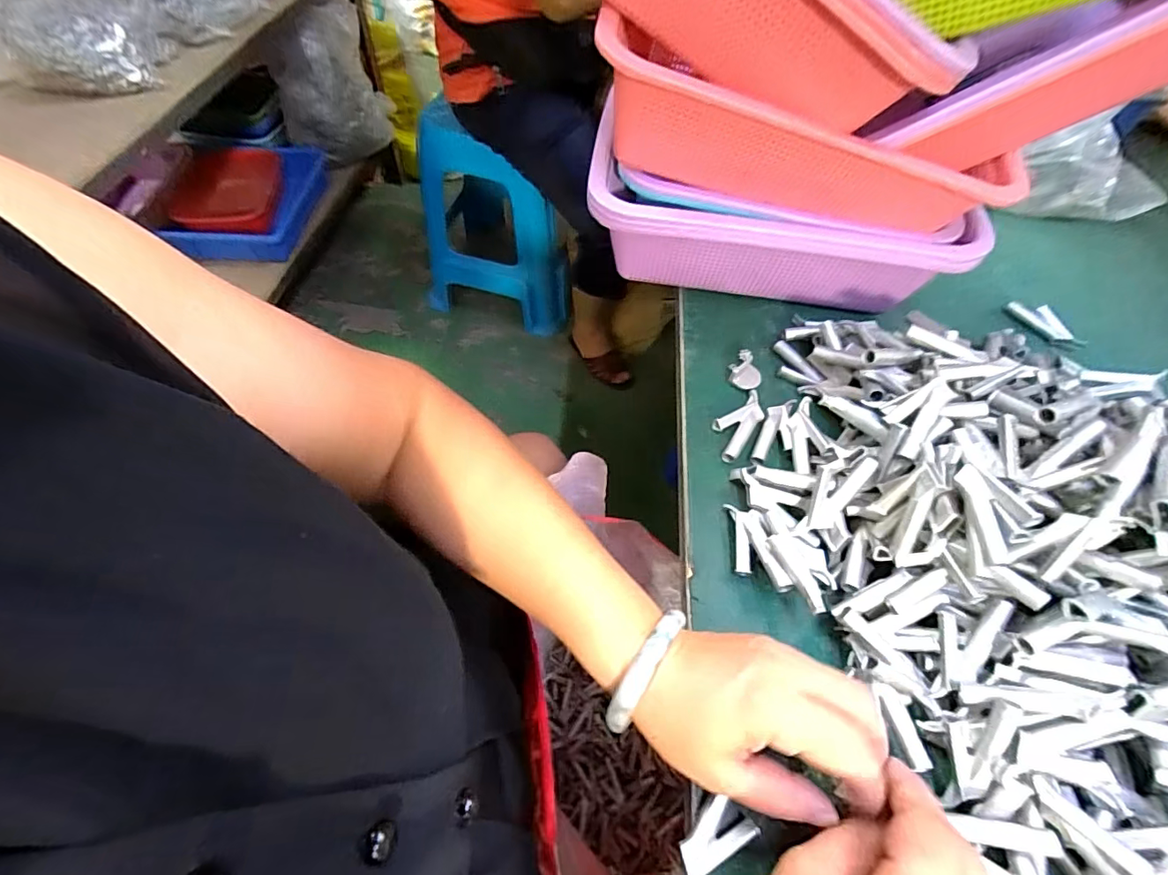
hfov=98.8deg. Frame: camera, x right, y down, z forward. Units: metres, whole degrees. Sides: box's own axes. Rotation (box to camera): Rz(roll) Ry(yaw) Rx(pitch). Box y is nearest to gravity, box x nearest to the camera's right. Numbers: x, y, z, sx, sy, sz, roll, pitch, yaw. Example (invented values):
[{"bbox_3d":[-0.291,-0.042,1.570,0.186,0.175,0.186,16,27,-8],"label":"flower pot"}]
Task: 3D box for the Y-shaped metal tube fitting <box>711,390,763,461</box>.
[{"bbox_3d":[0.113,-0.011,0.370,0.027,0.009,0.064,34,63,16],"label":"Y-shaped metal tube fitting"}]

